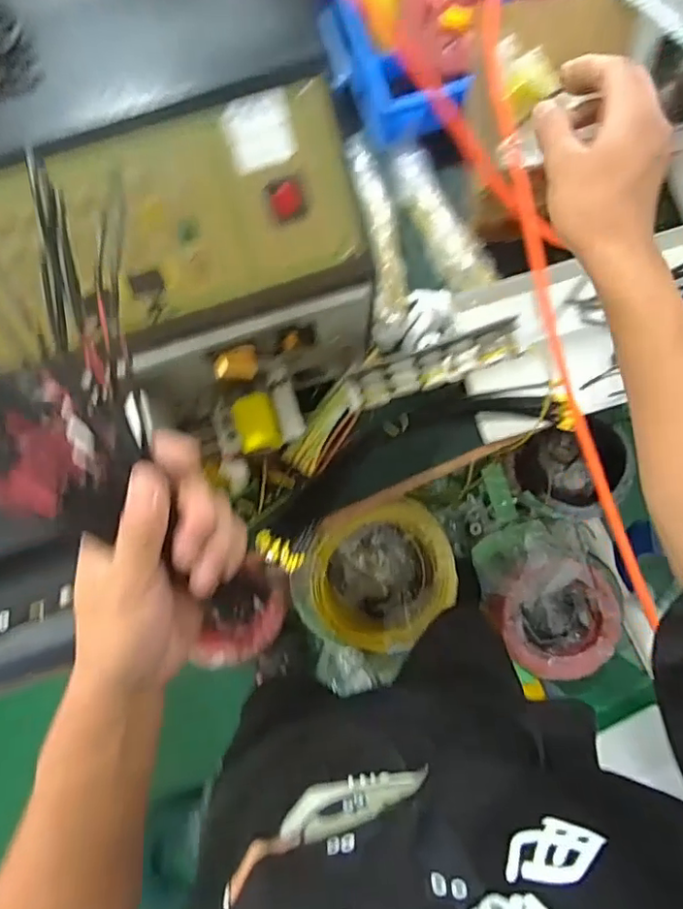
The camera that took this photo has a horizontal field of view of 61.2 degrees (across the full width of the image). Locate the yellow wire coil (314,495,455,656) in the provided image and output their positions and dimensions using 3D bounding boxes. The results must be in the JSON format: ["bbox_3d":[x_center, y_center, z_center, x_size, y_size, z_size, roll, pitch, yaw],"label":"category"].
[{"bbox_3d":[0.094,0.277,1.308,0.319,0.129,0.306,0,84,0],"label":"yellow wire coil"}]

